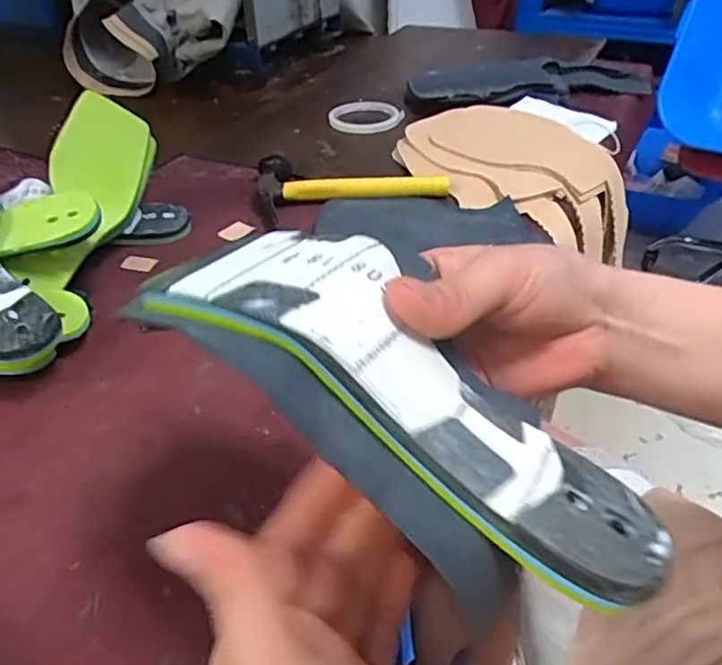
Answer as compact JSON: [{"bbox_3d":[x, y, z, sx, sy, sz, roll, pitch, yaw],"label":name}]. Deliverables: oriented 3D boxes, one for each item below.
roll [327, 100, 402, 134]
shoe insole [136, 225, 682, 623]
[{"bbox_3d":[0.010,-0.281,0.816,0.085,0.015,0.081,-2,38,2],"label":"roll"},{"bbox_3d":[0.018,0.021,0.221,0.186,0.031,0.081,39,51,8],"label":"shoe insole"}]

